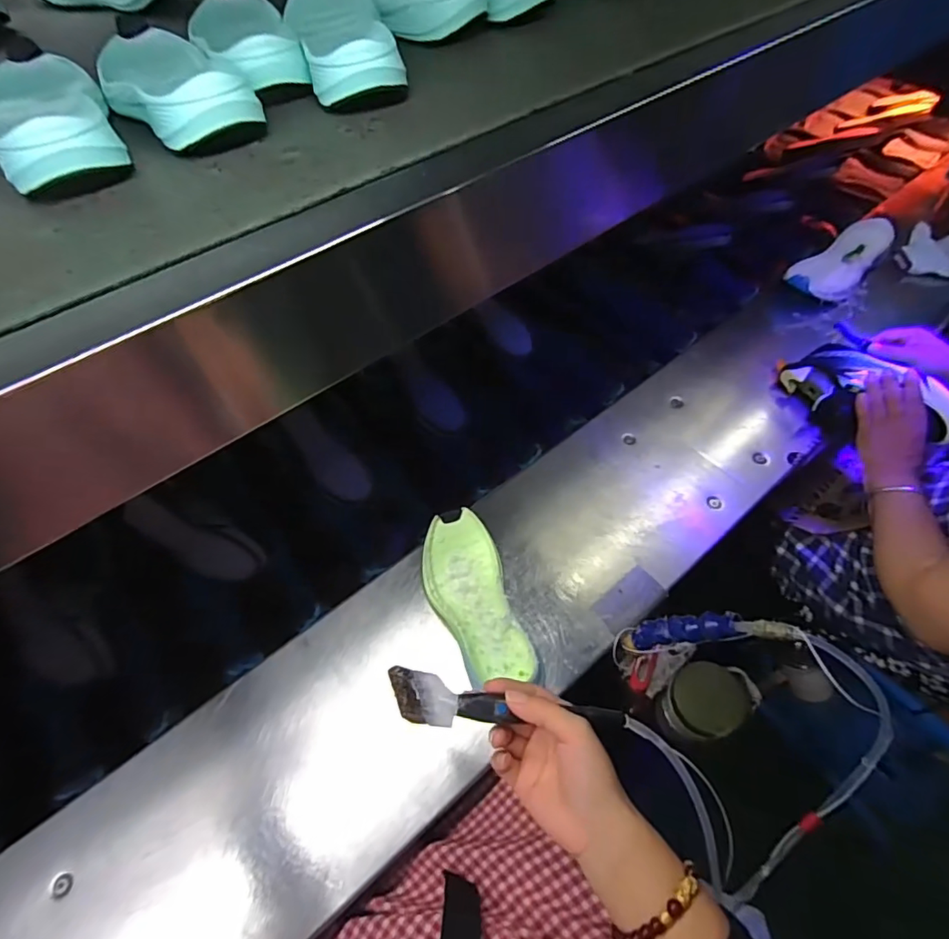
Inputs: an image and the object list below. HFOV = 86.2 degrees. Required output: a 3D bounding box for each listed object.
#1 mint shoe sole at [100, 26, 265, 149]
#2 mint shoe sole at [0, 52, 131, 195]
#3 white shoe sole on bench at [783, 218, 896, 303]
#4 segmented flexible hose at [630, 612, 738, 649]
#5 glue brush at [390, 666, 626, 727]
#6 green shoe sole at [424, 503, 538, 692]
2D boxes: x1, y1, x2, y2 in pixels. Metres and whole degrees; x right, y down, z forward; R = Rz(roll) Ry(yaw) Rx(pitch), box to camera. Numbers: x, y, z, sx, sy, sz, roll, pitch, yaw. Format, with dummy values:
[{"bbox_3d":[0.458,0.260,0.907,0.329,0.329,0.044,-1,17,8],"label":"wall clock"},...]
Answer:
[{"bbox_3d":[-0.241,-0.307,0.394,0.088,0.037,0.212,-32,62,-18],"label":"mint shoe sole"},{"bbox_3d":[-0.315,-0.262,0.364,0.071,0.036,0.218,-31,62,-18],"label":"mint shoe sole"},{"bbox_3d":[0.662,-0.378,0.908,0.273,0.029,0.103,-36,63,-20],"label":"white shoe sole on bench"},{"bbox_3d":[0.197,0.156,0.490,0.018,0.124,0.024,29,57,-16],"label":"segmented flexible hose"},{"bbox_3d":[0.024,0.170,0.363,0.170,0.014,0.033,7,57,0],"label":"glue brush"},{"bbox_3d":[-0.003,0.148,0.580,0.094,0.042,0.213,-15,58,-8],"label":"green shoe sole"}]

